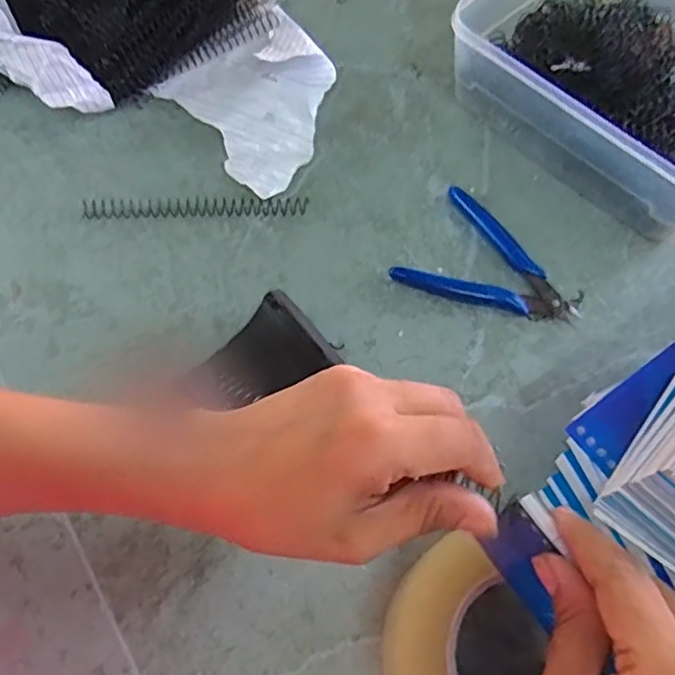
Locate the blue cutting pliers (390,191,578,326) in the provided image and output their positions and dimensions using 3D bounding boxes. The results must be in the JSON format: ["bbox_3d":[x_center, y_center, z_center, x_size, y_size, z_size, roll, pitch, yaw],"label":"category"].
[{"bbox_3d":[0.110,-0.049,0.435,0.115,0.009,0.091,30,66,11],"label":"blue cutting pliers"}]

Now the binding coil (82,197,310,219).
[{"bbox_3d":[-0.098,-0.091,0.446,0.152,0.007,0.014,-1,63,-3],"label":"binding coil"}]

